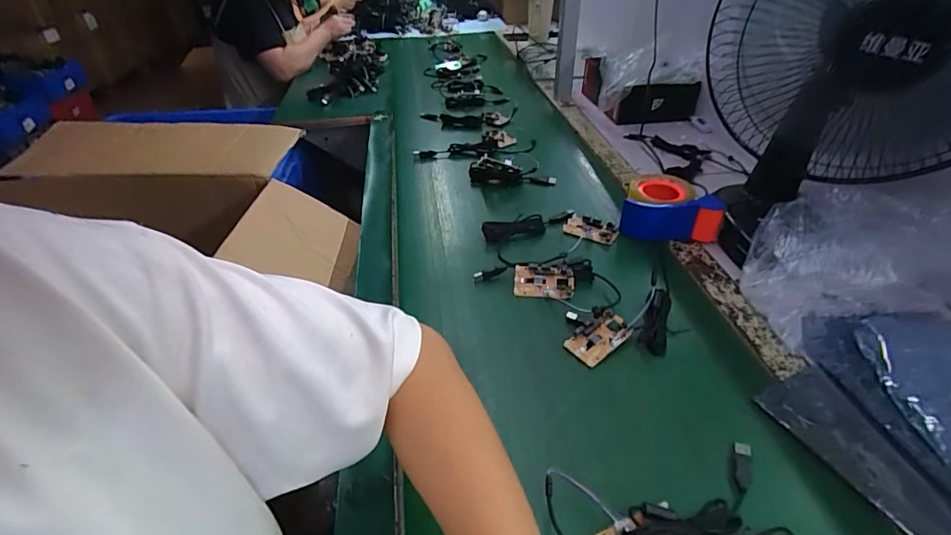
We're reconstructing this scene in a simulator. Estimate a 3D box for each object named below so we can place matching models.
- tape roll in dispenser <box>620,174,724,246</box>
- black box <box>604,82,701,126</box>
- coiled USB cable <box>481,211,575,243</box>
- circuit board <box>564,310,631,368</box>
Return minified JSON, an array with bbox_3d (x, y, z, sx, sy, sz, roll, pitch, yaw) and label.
[{"bbox_3d":[0.309,-0.101,0.744,0.139,0.069,0.139,0,38,0],"label":"tape roll in dispenser"},{"bbox_3d":[0.409,-0.371,1.066,0.204,0.088,0.035,-6,38,-6],"label":"black box"},{"bbox_3d":[0.089,-0.066,0.739,0.155,0.022,0.038,-14,40,-17],"label":"coiled USB cable"},{"bbox_3d":[0.146,0.081,0.551,0.077,0.009,0.044,-34,61,-22],"label":"circuit board"}]

